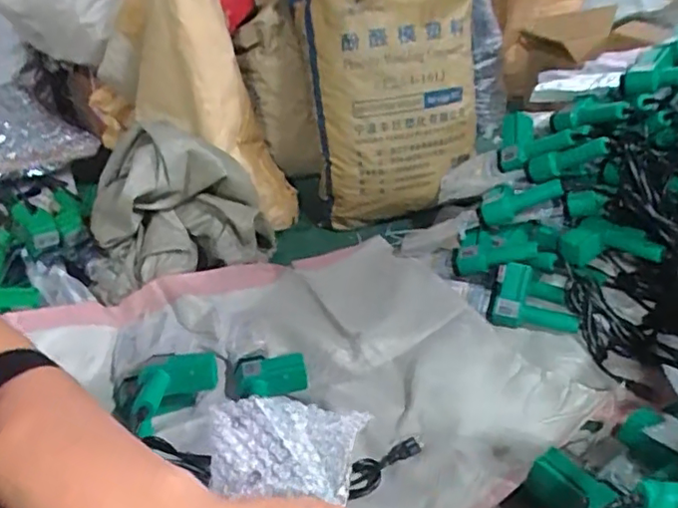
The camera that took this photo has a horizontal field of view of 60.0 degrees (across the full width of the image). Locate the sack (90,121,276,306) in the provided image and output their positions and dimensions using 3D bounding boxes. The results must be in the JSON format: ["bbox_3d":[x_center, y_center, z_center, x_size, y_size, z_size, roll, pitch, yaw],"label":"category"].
[{"bbox_3d":[-0.335,-0.095,1.210,0.368,0.295,0.190,-10,34,-10],"label":"sack"}]

